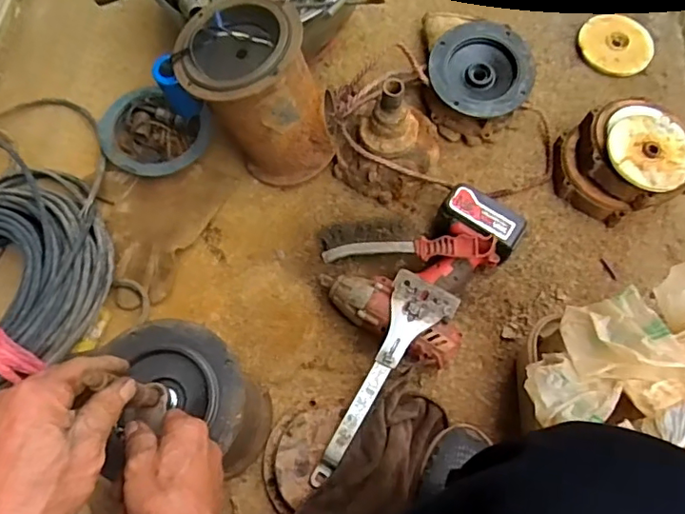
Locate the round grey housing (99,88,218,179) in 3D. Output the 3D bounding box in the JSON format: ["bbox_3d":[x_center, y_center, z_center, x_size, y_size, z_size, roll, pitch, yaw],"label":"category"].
[{"bbox_3d":[-0.282,-0.179,0.825,0.149,0.051,0.134,31,72,12],"label":"round grey housing"}]

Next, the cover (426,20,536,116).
[{"bbox_3d":[0.203,-0.273,0.817,0.146,0.032,0.144,10,78,2],"label":"cover"}]

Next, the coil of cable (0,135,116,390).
[{"bbox_3d":[-0.451,0.016,0.733,0.301,0.130,0.290,0,69,1],"label":"coil of cable"}]

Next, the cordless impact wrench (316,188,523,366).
[{"bbox_3d":[0.096,0.004,0.737,0.203,0.081,0.229,31,72,13],"label":"cordless impact wrench"}]

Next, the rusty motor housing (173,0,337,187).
[{"bbox_3d":[-0.109,-0.201,0.730,0.152,0.233,0.150,0,69,1],"label":"rusty motor housing"}]

